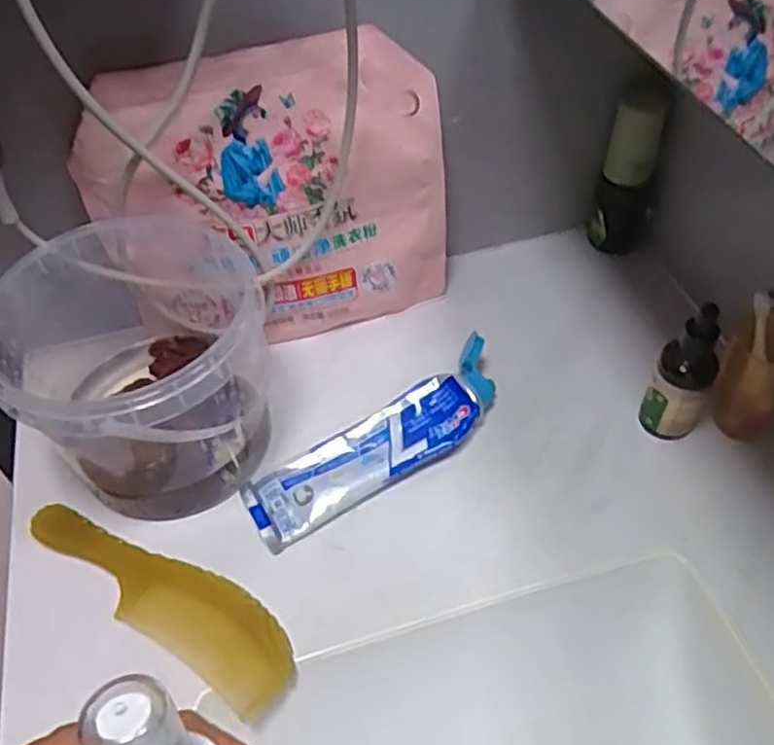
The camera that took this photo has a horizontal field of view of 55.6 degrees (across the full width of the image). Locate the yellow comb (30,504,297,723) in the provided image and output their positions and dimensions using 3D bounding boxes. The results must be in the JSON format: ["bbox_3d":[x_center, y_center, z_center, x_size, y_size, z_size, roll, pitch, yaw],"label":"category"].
[{"bbox_3d":[-0.143,0.133,0.456,0.202,0.004,0.052,27,55,22],"label":"yellow comb"}]

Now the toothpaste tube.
[{"bbox_3d":[-0.004,0.048,0.504,0.193,0.032,0.056,-26,54,-20],"label":"toothpaste tube"}]

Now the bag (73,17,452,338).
[{"bbox_3d":[-0.077,-0.116,0.522,0.251,0.211,0.050,-13,50,-10],"label":"bag"}]

